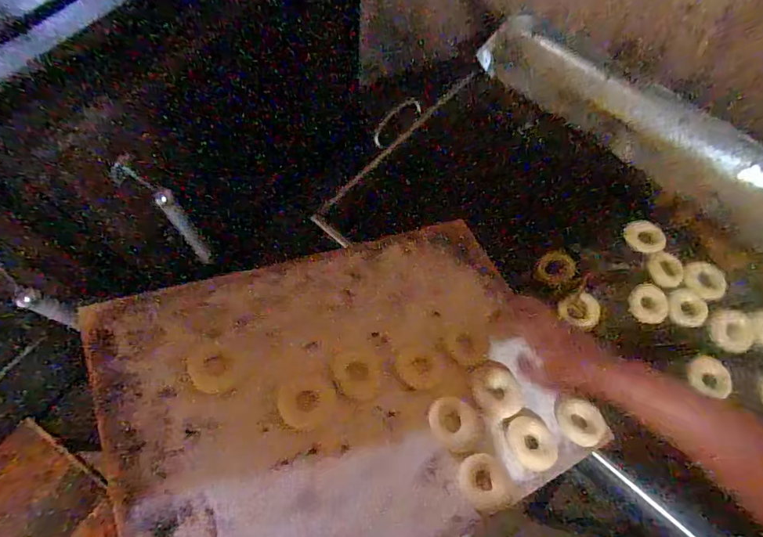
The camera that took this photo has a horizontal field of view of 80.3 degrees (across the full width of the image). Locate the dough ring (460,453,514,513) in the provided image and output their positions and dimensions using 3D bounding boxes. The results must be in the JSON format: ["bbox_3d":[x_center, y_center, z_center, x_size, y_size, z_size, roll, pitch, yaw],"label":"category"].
[{"bbox_3d":[0.129,0.264,0.559,0.061,0.015,0.064,1,68,-2],"label":"dough ring"}]

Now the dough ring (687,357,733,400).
[{"bbox_3d":[0.577,0.189,0.792,0.069,0.011,0.066,1,68,-2],"label":"dough ring"}]

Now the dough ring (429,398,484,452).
[{"bbox_3d":[0.099,0.204,0.593,0.071,0.019,0.065,4,68,-1],"label":"dough ring"}]

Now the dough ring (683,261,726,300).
[{"bbox_3d":[0.594,0.021,0.827,0.061,0.019,0.069,-13,69,-7],"label":"dough ring"}]

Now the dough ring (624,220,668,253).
[{"bbox_3d":[0.502,-0.061,0.859,0.073,0.010,0.066,10,68,2],"label":"dough ring"}]

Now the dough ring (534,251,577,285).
[{"bbox_3d":[0.320,-0.001,0.826,0.066,0.024,0.058,36,71,11],"label":"dough ring"}]

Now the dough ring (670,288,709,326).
[{"bbox_3d":[0.559,0.071,0.826,0.069,0.014,0.068,1,68,-2],"label":"dough ring"}]

